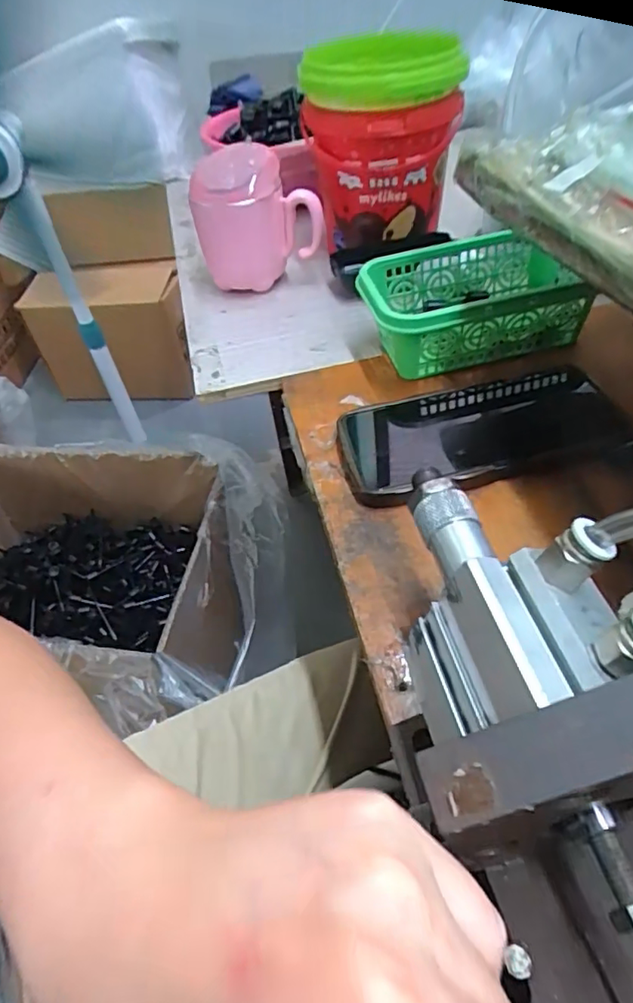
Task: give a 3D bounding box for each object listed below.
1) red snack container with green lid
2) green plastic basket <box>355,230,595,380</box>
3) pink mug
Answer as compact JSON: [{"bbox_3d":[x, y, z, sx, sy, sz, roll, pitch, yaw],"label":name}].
[{"bbox_3d":[0.058,-0.309,0.506,0.129,0.157,0.125,-4,47,4],"label":"red snack container with green lid"},{"bbox_3d":[0.107,-0.138,0.408,0.143,0.059,0.099,-8,47,0],"label":"green plastic basket"},{"bbox_3d":[-0.054,-0.250,0.502,0.106,0.105,0.069,-11,47,-3],"label":"pink mug"}]

